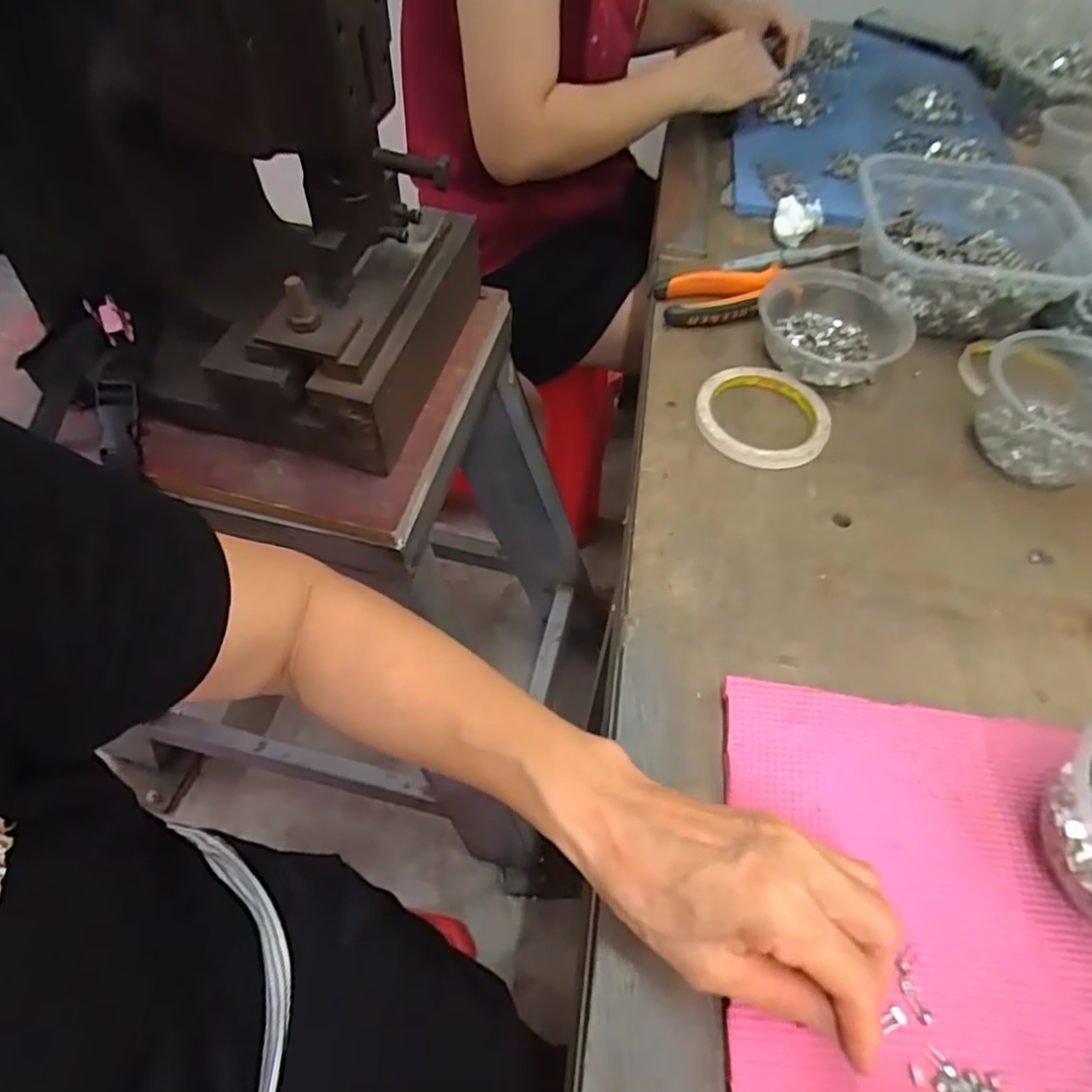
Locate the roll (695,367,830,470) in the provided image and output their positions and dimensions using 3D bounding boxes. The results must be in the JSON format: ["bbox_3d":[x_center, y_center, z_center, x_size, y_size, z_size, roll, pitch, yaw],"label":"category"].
[{"bbox_3d":[0.162,-0.099,0.502,0.097,0.014,0.094,0,54,0],"label":"roll"}]

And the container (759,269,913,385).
[{"bbox_3d":[0.229,-0.175,0.541,0.112,0.038,0.114,0,54,0],"label":"container"}]

